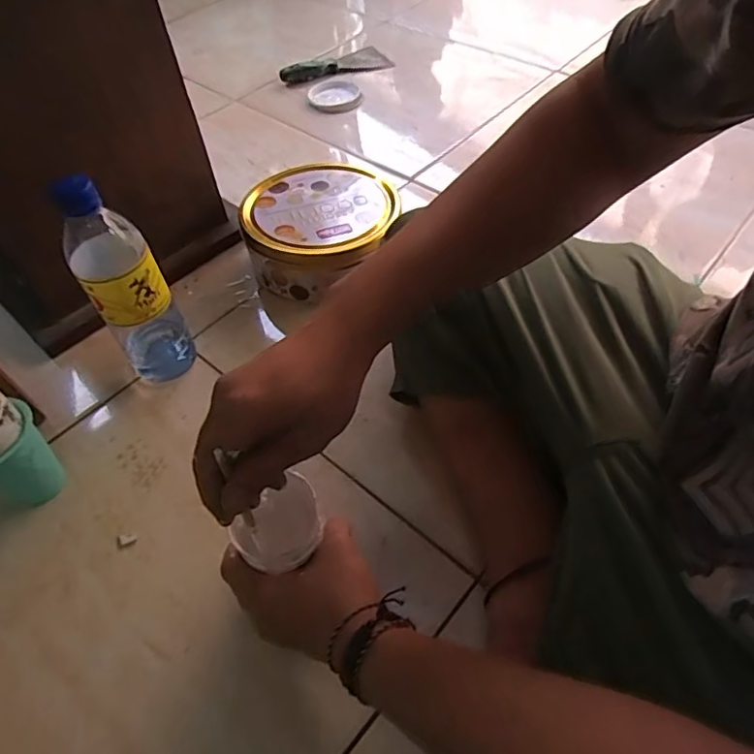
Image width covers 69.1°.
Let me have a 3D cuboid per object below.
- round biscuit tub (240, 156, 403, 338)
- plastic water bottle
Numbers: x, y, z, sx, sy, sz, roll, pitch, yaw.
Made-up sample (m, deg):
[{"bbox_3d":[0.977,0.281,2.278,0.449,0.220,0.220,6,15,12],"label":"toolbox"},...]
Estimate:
[{"bbox_3d":[-0.070,-0.171,0.657,0.174,0.083,0.183,-2,53,2],"label":"round biscuit tub"},{"bbox_3d":[-0.235,-0.084,0.519,0.070,0.211,0.066,-30,57,-18],"label":"plastic water bottle"}]

